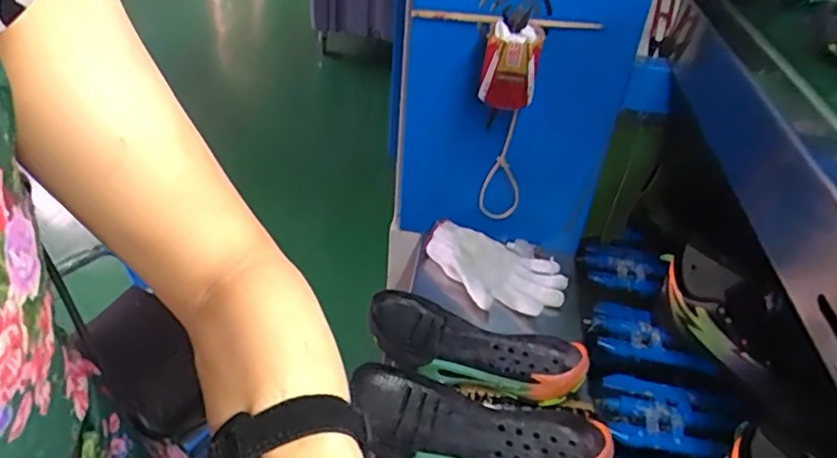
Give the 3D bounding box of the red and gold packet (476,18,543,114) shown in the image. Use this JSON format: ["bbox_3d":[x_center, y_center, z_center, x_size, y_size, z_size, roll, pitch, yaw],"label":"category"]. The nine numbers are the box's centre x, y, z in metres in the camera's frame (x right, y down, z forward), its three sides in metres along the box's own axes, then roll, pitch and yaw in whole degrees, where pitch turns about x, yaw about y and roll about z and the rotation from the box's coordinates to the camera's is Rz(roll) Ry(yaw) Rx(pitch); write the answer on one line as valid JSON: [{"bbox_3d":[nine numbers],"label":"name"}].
[{"bbox_3d":[0.111,-0.197,0.724,0.065,0.087,0.057,10,37,4],"label":"red and gold packet"}]

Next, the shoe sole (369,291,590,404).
[{"bbox_3d":[0.064,0.140,0.716,0.259,0.045,0.107,13,32,9],"label":"shoe sole"}]

